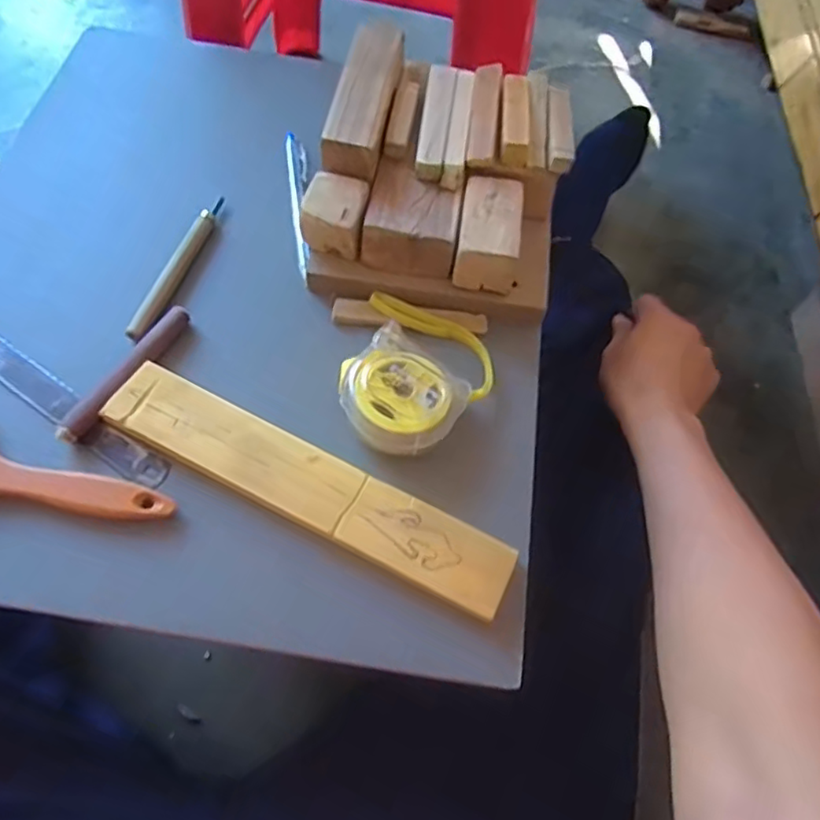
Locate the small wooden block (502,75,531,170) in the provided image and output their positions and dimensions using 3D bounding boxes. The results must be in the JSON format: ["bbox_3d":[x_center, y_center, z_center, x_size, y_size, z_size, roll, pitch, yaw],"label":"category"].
[{"bbox_3d":[0.070,-0.191,0.401,0.017,0.013,0.076,3,60,6],"label":"small wooden block"}]

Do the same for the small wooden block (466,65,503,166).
[{"bbox_3d":[0.050,-0.197,0.404,0.018,0.009,0.092,4,60,7],"label":"small wooden block"}]

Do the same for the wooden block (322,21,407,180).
[{"bbox_3d":[-0.027,-0.206,0.401,0.032,0.032,0.122,8,61,9],"label":"wooden block"}]

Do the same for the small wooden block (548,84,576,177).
[{"bbox_3d":[0.101,-0.188,0.407,0.017,0.012,0.073,4,60,6],"label":"small wooden block"}]

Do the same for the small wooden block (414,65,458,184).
[{"bbox_3d":[0.019,-0.194,0.407,0.018,0.011,0.102,4,60,7],"label":"small wooden block"}]

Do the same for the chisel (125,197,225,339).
[{"bbox_3d":[-0.151,-0.097,0.397,0.009,0.008,0.122,12,61,11],"label":"chisel"}]

